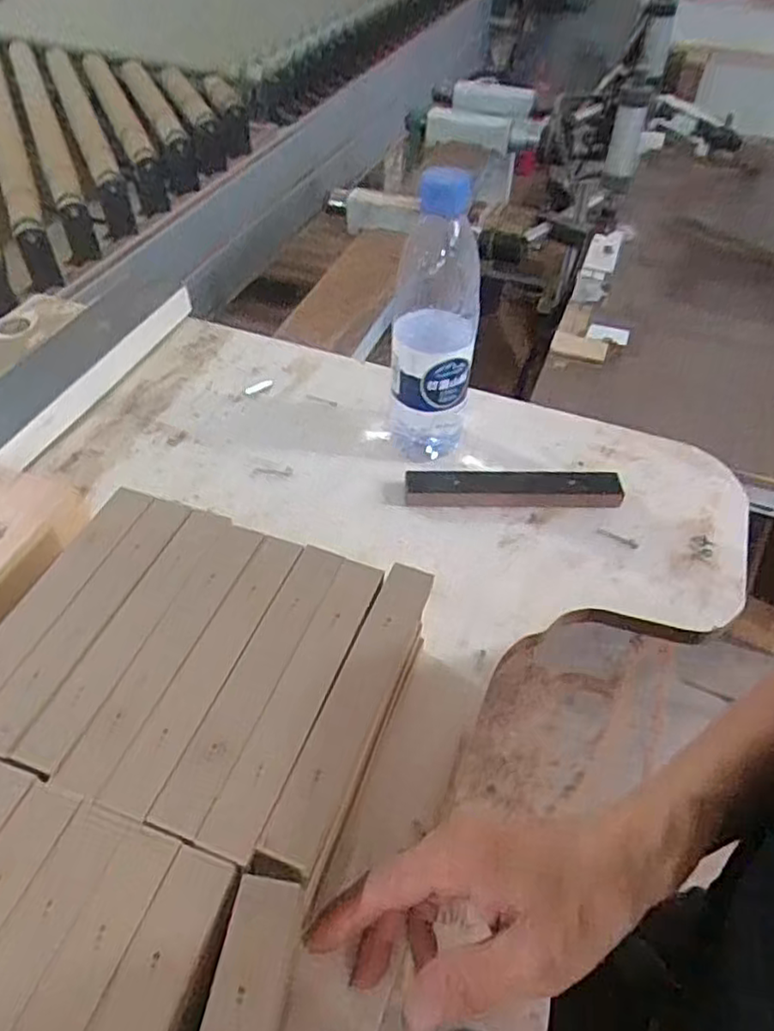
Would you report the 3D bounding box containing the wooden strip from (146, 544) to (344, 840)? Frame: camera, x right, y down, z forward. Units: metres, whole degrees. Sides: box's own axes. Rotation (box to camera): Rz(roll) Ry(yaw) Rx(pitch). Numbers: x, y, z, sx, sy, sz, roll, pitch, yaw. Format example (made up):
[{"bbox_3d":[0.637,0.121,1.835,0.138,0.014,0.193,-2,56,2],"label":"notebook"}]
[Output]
[{"bbox_3d":[-0.069,0.083,0.360,0.026,0.006,0.170,16,51,13],"label":"wooden strip"}]

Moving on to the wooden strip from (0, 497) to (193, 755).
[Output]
[{"bbox_3d":[-0.167,0.052,0.382,0.030,0.006,0.170,16,51,13],"label":"wooden strip"}]

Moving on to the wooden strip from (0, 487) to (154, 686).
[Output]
[{"bbox_3d":[-0.196,0.046,0.390,0.030,0.009,0.172,15,50,12],"label":"wooden strip"}]

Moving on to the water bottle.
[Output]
[{"bbox_3d":[0.035,-0.138,0.522,0.067,0.202,0.068,6,49,4],"label":"water bottle"}]

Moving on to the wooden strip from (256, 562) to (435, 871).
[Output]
[{"bbox_3d":[-0.015,0.094,0.355,0.029,0.007,0.171,16,51,13],"label":"wooden strip"}]

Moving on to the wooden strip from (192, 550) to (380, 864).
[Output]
[{"bbox_3d":[-0.044,0.091,0.356,0.025,0.006,0.171,16,51,13],"label":"wooden strip"}]

